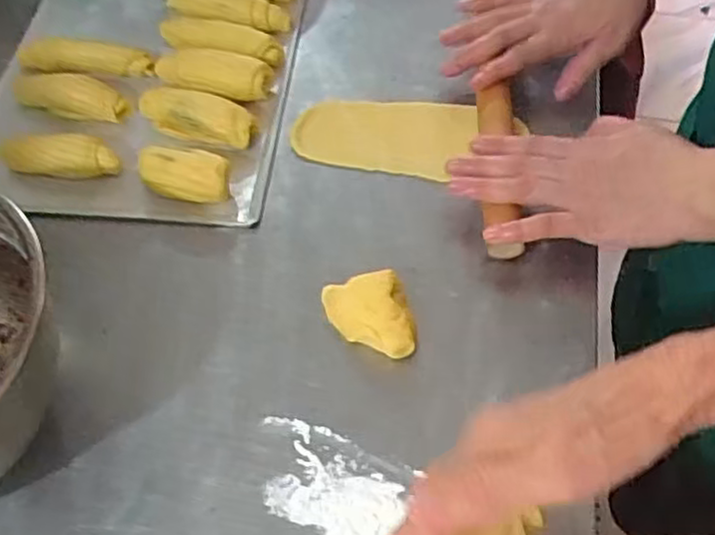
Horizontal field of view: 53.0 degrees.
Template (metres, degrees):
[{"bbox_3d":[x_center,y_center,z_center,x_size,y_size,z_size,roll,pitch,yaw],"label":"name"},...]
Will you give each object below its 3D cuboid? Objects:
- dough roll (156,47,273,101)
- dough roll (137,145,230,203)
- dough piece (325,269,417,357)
[{"bbox_3d":[-0.122,-0.164,0.605,0.100,0.025,0.041,14,56,9],"label":"dough roll"},{"bbox_3d":[-0.130,-0.070,0.540,0.065,0.034,0.031,7,59,8],"label":"dough roll"},{"bbox_3d":[0.007,0.034,0.480,0.052,0.033,0.056,-12,58,-4],"label":"dough piece"}]

